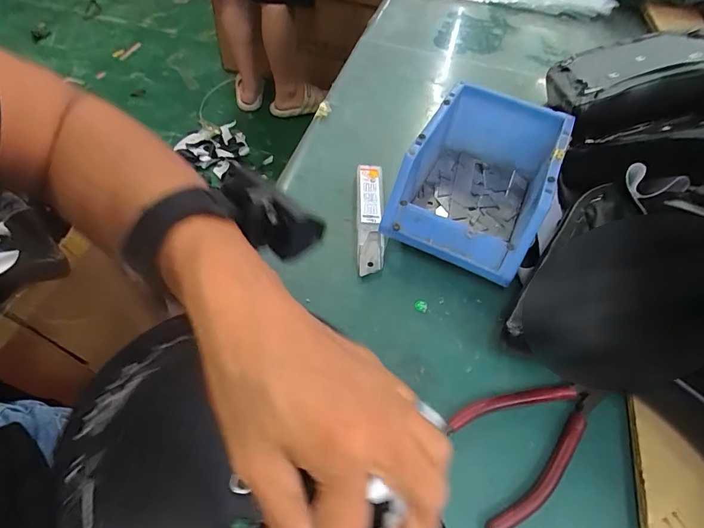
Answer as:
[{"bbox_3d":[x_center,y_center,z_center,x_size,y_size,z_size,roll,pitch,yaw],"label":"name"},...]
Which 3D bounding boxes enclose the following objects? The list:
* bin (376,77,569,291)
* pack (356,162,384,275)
[{"bbox_3d":[0.115,-0.077,0.380,0.115,0.075,0.173,24,56,13],"label":"bin"},{"bbox_3d":[0.017,-0.045,0.386,0.023,0.014,0.123,3,54,-3],"label":"pack"}]

